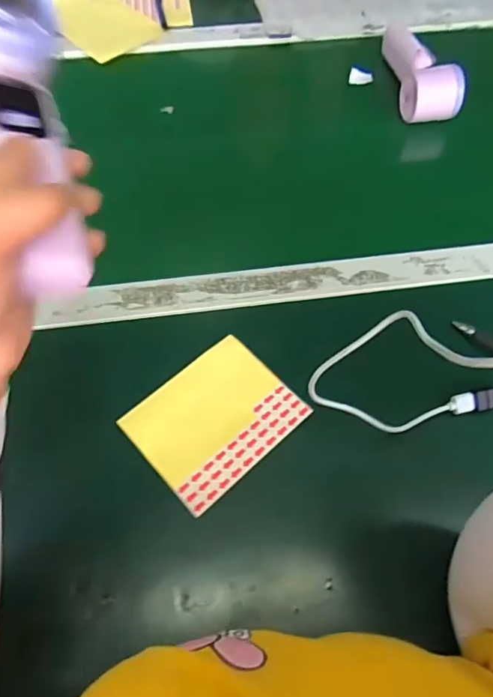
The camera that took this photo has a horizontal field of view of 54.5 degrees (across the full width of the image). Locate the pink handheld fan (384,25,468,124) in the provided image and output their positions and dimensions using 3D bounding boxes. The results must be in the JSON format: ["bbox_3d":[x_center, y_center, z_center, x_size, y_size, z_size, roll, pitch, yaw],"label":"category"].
[{"bbox_3d":[0.213,-0.346,0.589,0.058,0.057,0.175,-2,61,-1],"label":"pink handheld fan"}]

